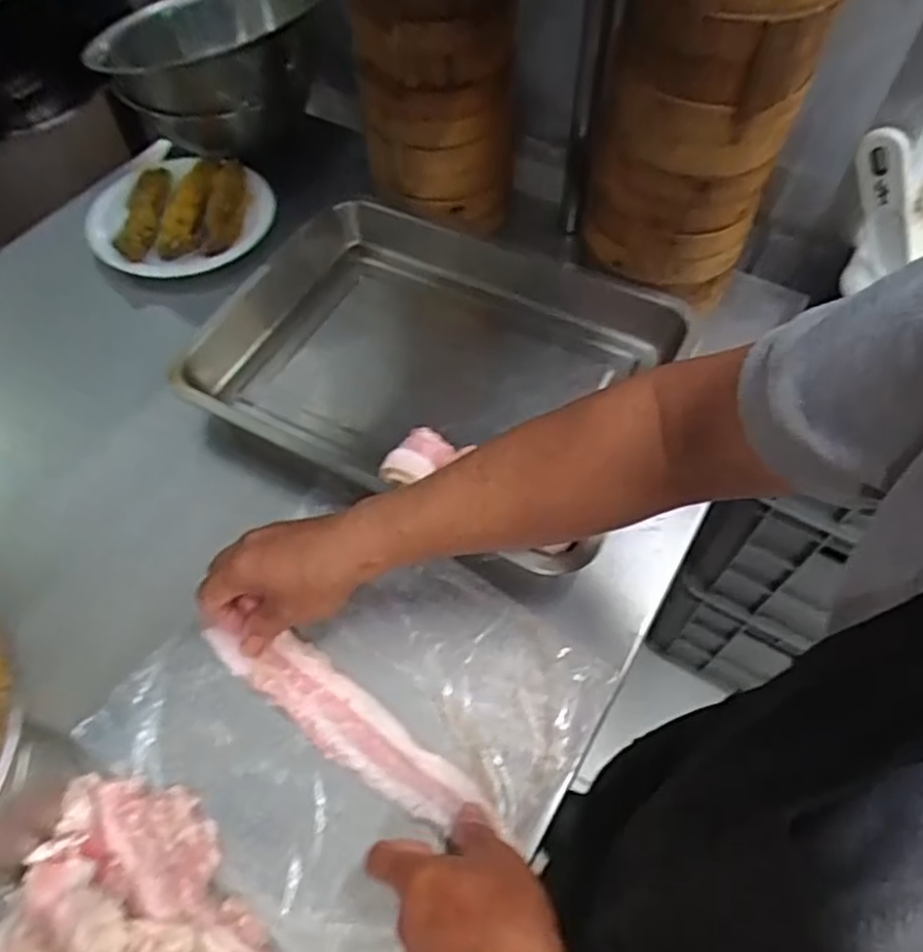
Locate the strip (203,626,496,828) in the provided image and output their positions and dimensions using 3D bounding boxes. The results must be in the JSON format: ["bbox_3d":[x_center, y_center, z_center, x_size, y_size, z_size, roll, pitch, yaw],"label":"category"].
[{"bbox_3d":[-0.082,0.162,0.472,0.216,0.010,0.046,30,62,16],"label":"strip"}]

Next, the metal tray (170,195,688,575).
[{"bbox_3d":[-0.031,-0.100,0.607,0.375,0.066,0.279,25,60,14],"label":"metal tray"}]

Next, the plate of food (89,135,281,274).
[{"bbox_3d":[-0.272,-0.267,0.699,0.163,0.039,0.163,3,68,-7],"label":"plate of food"}]

